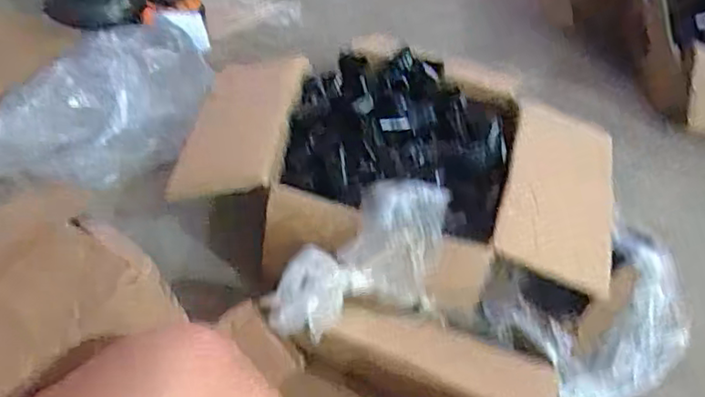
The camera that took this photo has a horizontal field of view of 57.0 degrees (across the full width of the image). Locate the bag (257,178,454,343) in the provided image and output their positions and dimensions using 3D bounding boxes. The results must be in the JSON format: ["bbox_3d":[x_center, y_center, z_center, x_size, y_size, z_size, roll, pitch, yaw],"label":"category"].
[{"bbox_3d":[0.012,0.075,0.687,0.227,0.107,0.093,-23,50,-27],"label":"bag"}]

